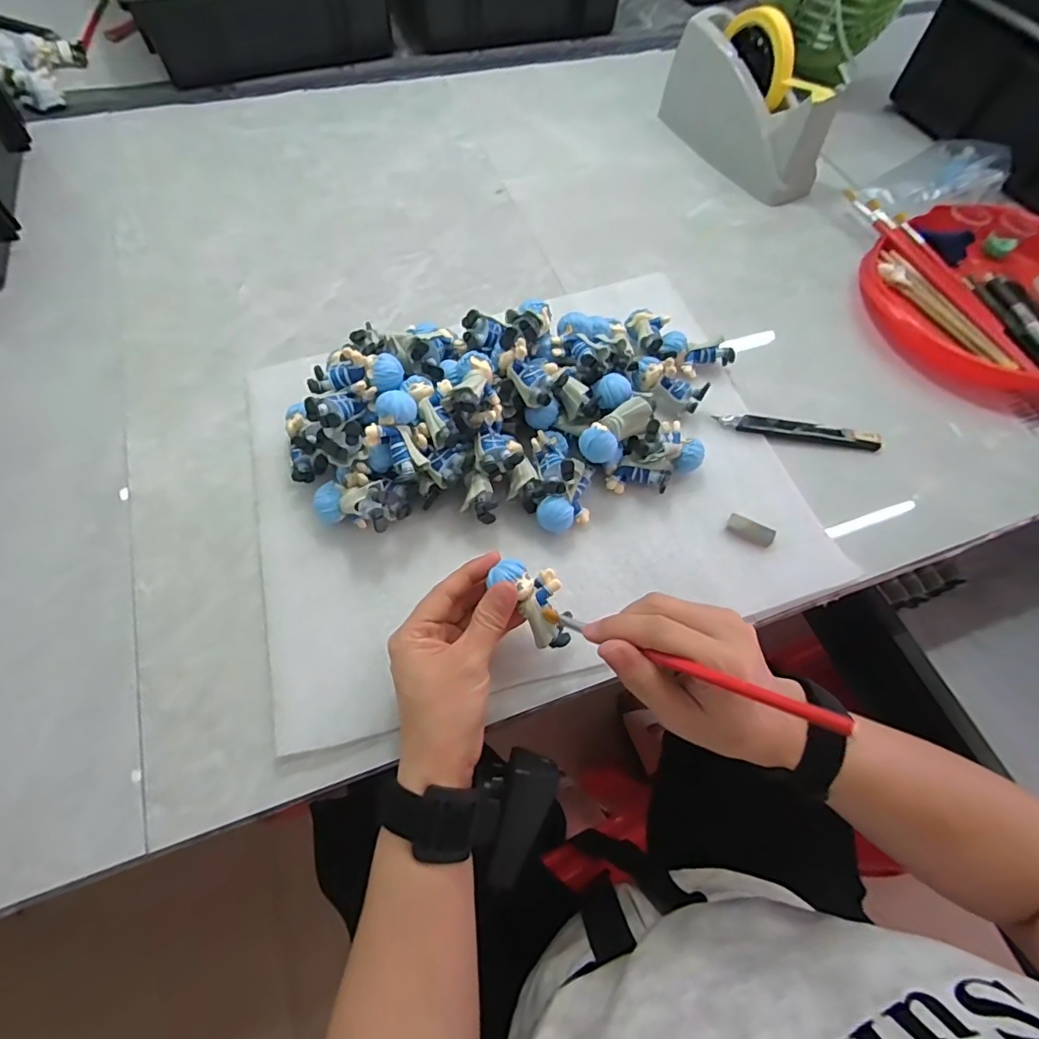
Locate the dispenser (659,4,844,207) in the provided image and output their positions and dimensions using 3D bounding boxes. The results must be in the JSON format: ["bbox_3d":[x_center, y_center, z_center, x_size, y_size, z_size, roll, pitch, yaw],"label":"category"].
[{"bbox_3d":[0.255,-0.466,0.599,0.077,0.112,0.210,-23,67,-13],"label":"dispenser"}]

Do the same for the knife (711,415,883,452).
[{"bbox_3d":[0.236,-0.076,0.456,0.138,0.008,0.019,9,63,2],"label":"knife"}]

